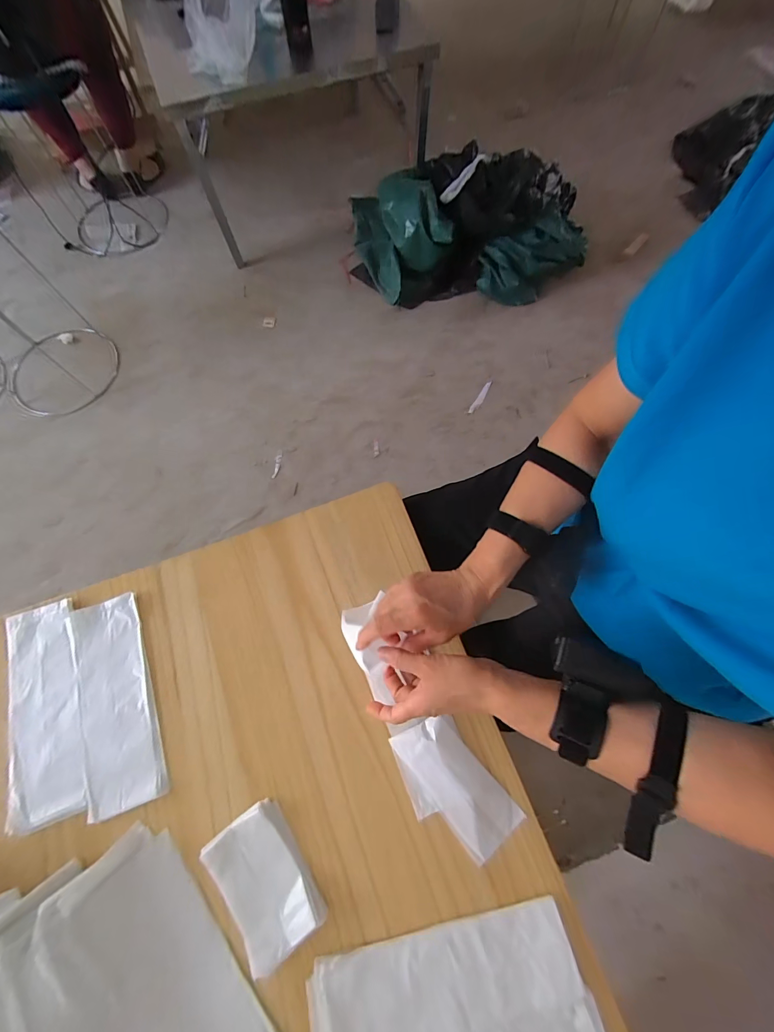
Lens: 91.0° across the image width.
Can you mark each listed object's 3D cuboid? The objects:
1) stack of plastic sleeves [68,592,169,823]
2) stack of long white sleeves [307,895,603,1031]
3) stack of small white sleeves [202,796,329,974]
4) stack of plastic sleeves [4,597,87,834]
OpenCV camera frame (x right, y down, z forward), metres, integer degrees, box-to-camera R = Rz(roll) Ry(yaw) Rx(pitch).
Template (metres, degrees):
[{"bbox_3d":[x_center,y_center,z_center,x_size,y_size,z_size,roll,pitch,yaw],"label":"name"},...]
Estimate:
[{"bbox_3d":[-0.344,0.231,0.483,0.088,0.019,0.247,-18,71,-7],"label":"stack of plastic sleeves"},{"bbox_3d":[0.070,0.506,0.367,0.262,0.013,0.174,-17,70,-6],"label":"stack of long white sleeves"},{"bbox_3d":[-0.133,0.395,0.412,0.084,0.021,0.130,-34,73,-12],"label":"stack of small white sleeves"},{"bbox_3d":[-0.436,0.241,0.481,0.086,0.011,0.256,-17,70,-6],"label":"stack of plastic sleeves"}]

